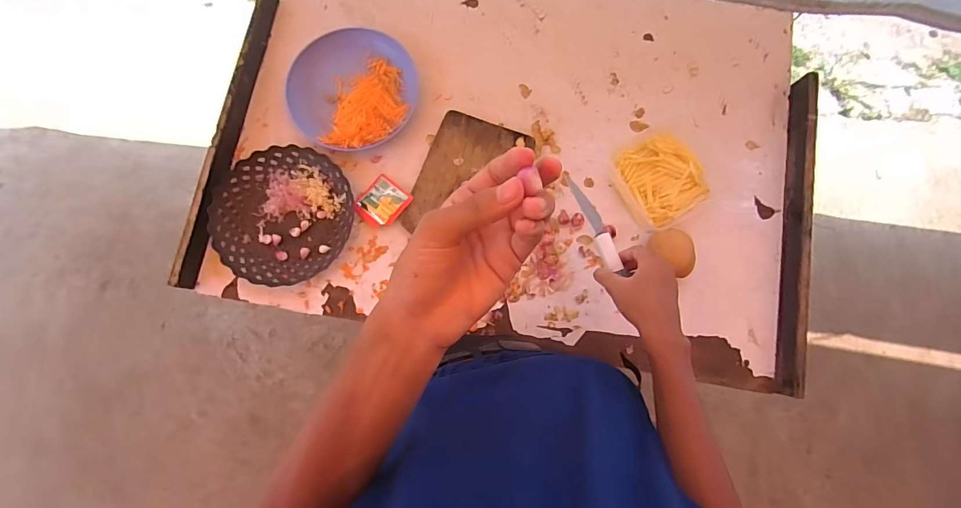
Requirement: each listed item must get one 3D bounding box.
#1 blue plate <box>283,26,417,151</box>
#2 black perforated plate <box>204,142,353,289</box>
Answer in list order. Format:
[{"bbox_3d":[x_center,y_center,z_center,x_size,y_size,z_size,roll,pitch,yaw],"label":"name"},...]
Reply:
[{"bbox_3d":[-0.222,-0.298,0.725,0.213,0.022,0.234,0,81,-1],"label":"blue plate"},{"bbox_3d":[-0.330,-0.066,0.696,0.225,0.029,0.224,0,81,-1],"label":"black perforated plate"}]

